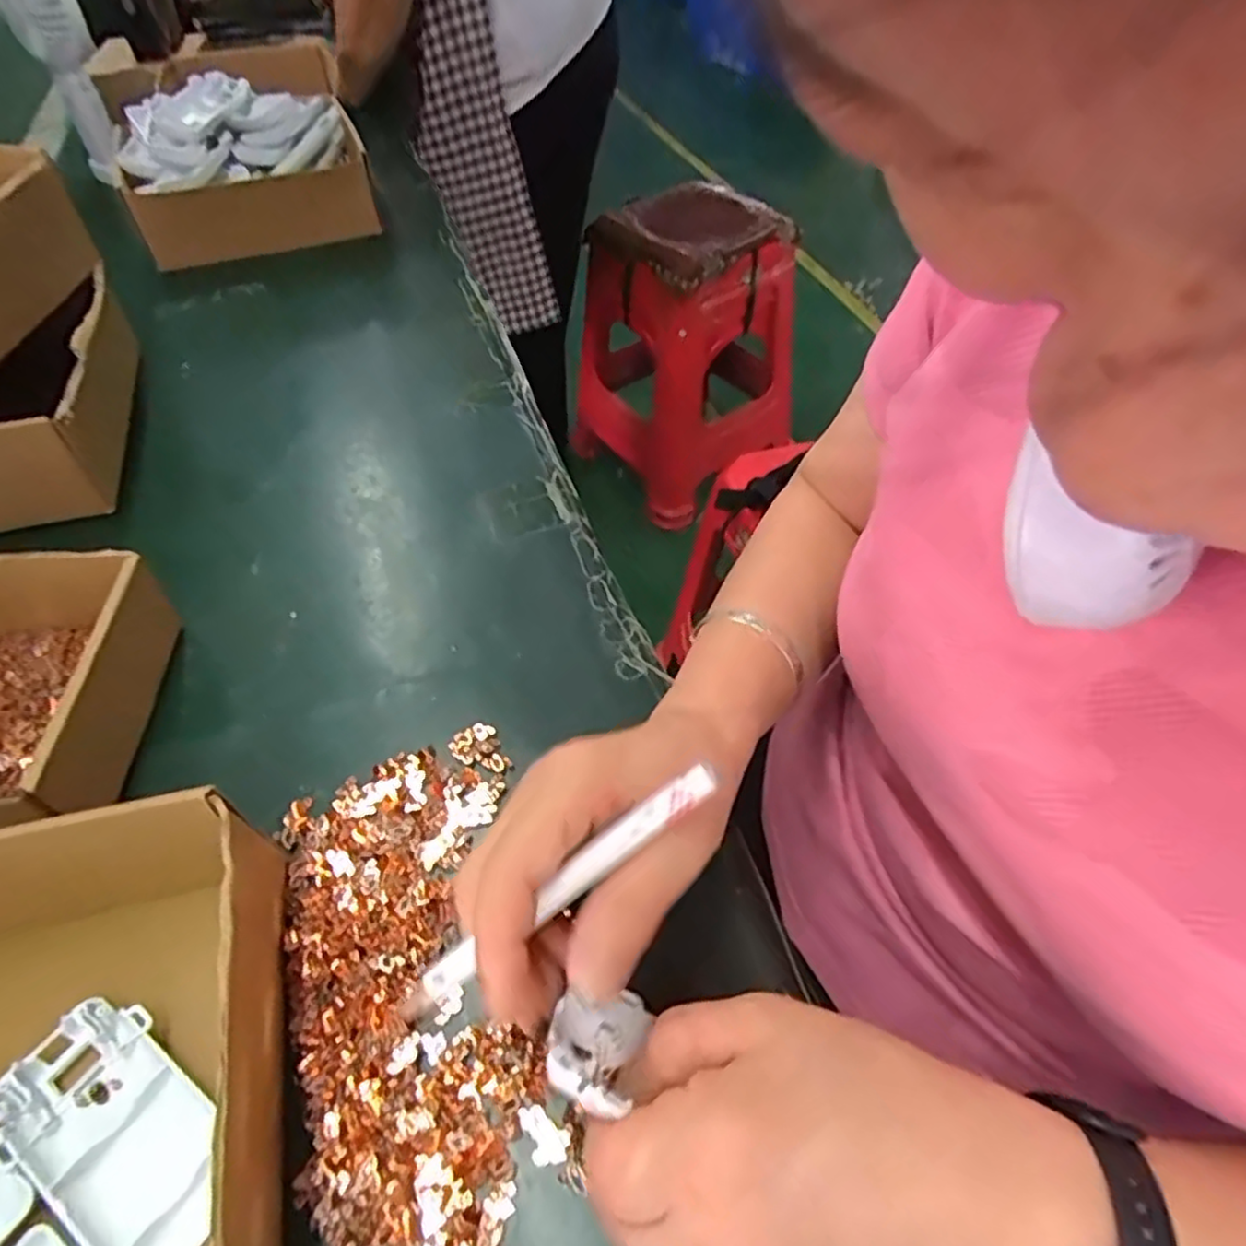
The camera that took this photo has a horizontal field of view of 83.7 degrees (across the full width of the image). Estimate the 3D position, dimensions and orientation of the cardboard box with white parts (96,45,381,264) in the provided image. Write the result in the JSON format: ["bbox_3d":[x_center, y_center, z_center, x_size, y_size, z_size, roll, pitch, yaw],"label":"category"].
[{"bbox_3d":[-0.346,-0.424,0.639,0.202,0.136,0.165,-19,54,-15],"label":"cardboard box with white parts"}]

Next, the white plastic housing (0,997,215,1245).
[{"bbox_3d":[-0.171,0.172,0.235,0.094,0.008,0.047,31,56,22],"label":"white plastic housing"}]

